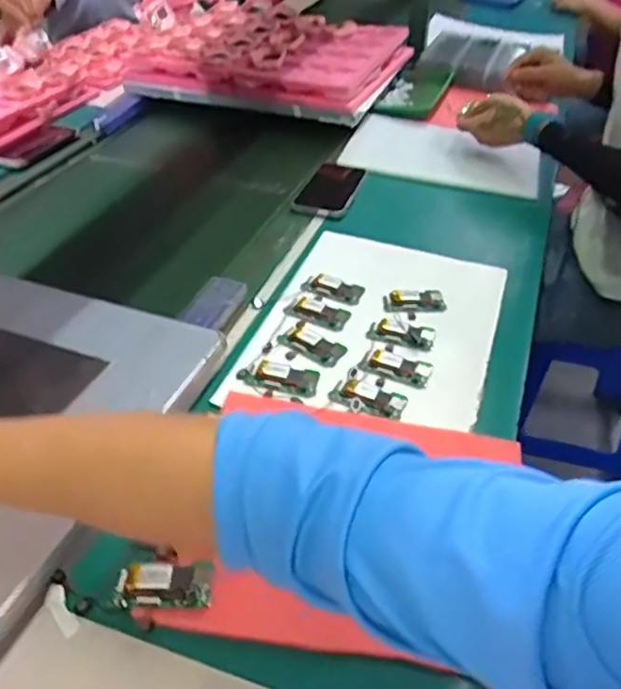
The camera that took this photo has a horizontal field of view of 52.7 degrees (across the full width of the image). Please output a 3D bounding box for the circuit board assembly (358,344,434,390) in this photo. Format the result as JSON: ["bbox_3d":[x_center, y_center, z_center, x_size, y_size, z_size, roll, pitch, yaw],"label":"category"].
[{"bbox_3d":[0.091,0.021,0.661,0.070,0.006,0.048,16,44,18],"label":"circuit board assembly"}]

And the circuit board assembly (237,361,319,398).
[{"bbox_3d":[-0.033,0.032,0.641,0.079,0.004,0.044,9,42,10],"label":"circuit board assembly"}]

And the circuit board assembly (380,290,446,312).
[{"bbox_3d":[0.123,-0.052,0.747,0.071,0.006,0.037,-1,41,-1],"label":"circuit board assembly"}]

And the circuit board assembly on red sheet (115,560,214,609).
[{"bbox_3d":[-0.107,0.176,0.461,0.068,0.017,0.032,0,41,0],"label":"circuit board assembly on red sheet"}]

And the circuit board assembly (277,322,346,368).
[{"bbox_3d":[0.003,-0.002,0.681,0.071,0.004,0.043,23,46,24],"label":"circuit board assembly"}]

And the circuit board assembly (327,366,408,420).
[{"bbox_3d":[0.059,0.049,0.625,0.070,0.007,0.053,24,46,25],"label":"circuit board assembly"}]

